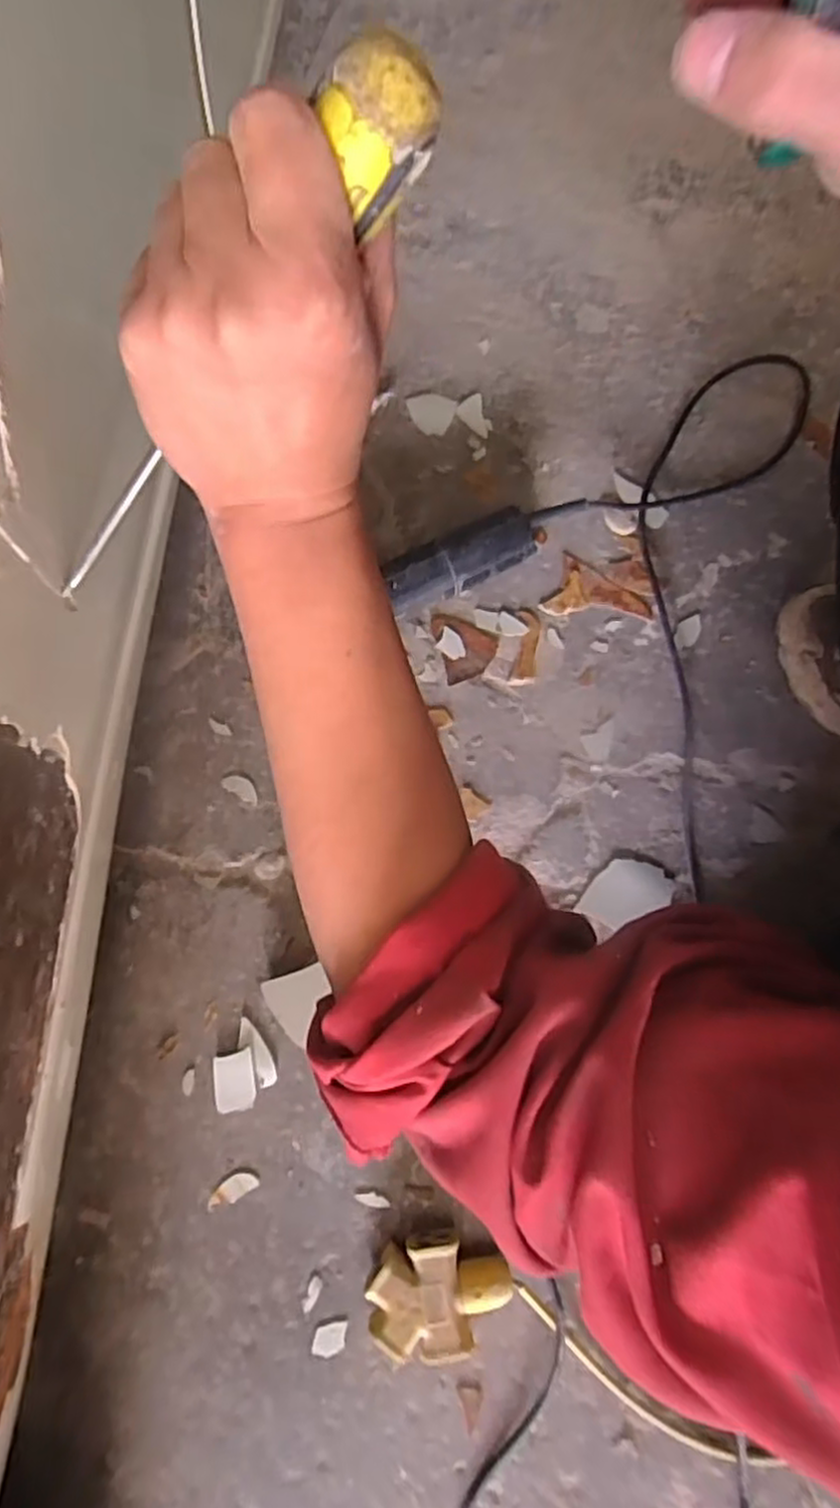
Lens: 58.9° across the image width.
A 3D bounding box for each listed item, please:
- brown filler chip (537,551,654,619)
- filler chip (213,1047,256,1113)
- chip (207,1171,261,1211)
[{"bbox_3d":[0.181,-0.170,0.752,0.106,0.007,0.063,3,78,1],"label":"brown filler chip"},{"bbox_3d":[-0.165,0.288,0.657,0.036,0.009,0.050,-7,78,-1],"label":"filler chip"},{"bbox_3d":[-0.163,0.378,0.643,0.047,0.005,0.020,-34,80,-7],"label":"chip"}]

